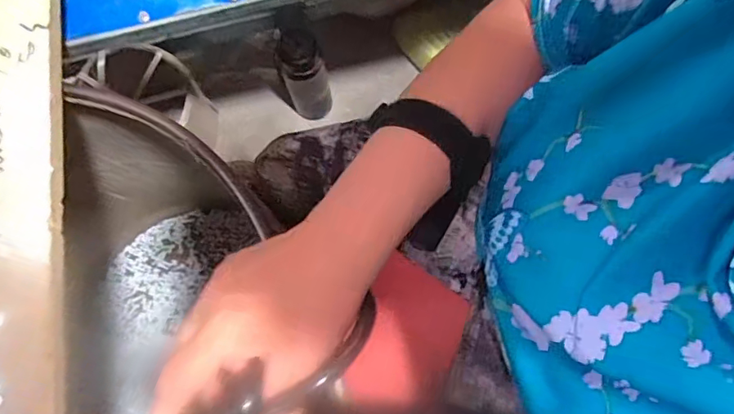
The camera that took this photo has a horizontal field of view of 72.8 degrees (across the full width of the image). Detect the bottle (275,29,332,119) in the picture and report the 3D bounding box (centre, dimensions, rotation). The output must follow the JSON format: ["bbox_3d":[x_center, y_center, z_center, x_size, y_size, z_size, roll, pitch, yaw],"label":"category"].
[{"bbox_3d":[-0.116,-0.240,0.951,0.076,0.241,0.066,-19,79,-3],"label":"bottle"}]

